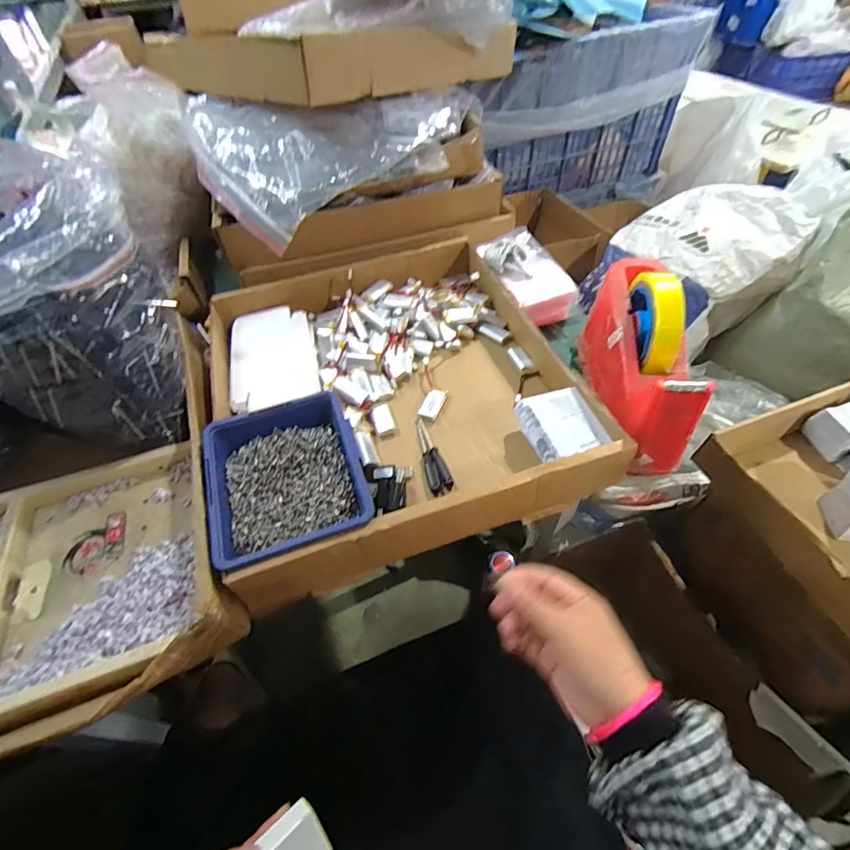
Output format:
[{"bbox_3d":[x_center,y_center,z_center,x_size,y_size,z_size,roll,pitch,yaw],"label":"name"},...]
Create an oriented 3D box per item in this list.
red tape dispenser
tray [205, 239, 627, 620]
[{"bbox_3d":[0.199,-0.069,0.421,0.062,0.108,0.201,0,51,4],"label":"red tape dispenser"},{"bbox_3d":[-0.037,-0.051,0.475,0.362,0.062,0.388,-18,52,-10],"label":"tray"}]

